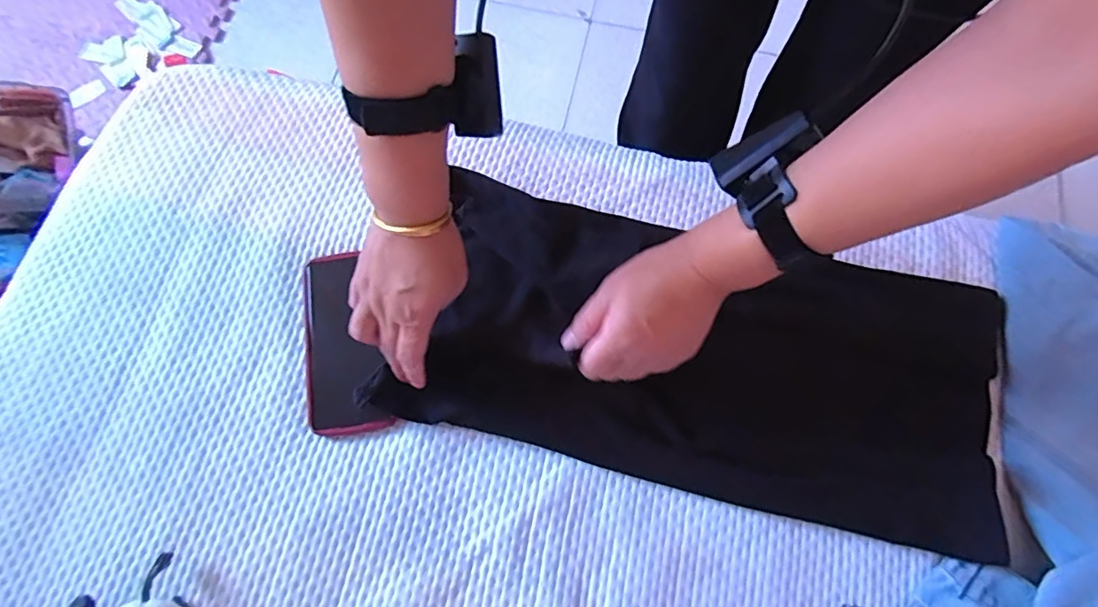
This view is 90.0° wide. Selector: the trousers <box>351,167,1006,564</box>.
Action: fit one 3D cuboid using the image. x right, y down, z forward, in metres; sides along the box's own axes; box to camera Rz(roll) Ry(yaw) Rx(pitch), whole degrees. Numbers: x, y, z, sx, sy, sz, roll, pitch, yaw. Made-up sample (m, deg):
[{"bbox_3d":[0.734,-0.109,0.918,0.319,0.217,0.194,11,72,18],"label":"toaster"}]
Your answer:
[{"bbox_3d":[0.138,0.047,0.516,0.544,0.028,0.246,12,73,0],"label":"trousers"}]

